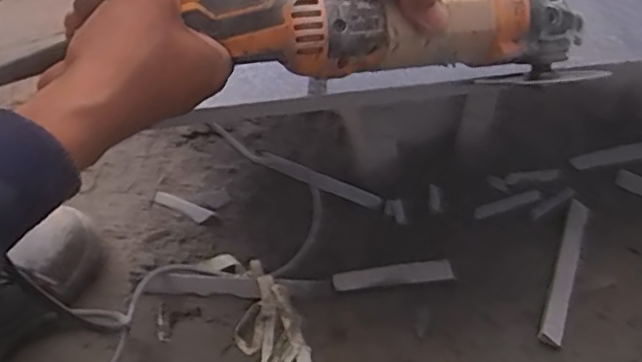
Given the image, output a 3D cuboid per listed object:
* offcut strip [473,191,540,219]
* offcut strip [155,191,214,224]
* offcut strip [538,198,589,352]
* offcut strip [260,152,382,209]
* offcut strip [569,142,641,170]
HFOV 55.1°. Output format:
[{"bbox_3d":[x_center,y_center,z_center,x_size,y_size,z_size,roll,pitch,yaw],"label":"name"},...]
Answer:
[{"bbox_3d":[0.207,0.026,0.687,0.079,0.007,0.014,-15,52,-14],"label":"offcut strip"},{"bbox_3d":[-0.158,0.029,0.697,0.076,0.006,0.017,20,69,23],"label":"offcut strip"},{"bbox_3d":[0.250,0.090,0.629,0.022,0.009,0.175,20,52,14],"label":"offcut strip"},{"bbox_3d":[-0.002,-0.001,0.715,0.155,0.011,0.017,21,53,15],"label":"offcut strip"},{"bbox_3d":[0.371,-0.036,0.728,0.161,0.008,0.017,-11,51,-10],"label":"offcut strip"}]

